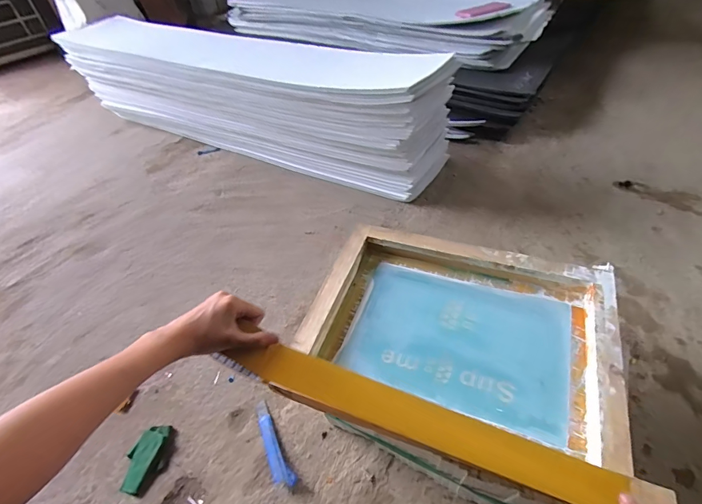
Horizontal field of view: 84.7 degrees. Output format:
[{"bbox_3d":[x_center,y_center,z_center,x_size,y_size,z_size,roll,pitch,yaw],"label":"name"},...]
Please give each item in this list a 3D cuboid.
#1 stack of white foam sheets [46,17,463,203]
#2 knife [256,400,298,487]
[{"bbox_3d":[-0.384,-0.545,1.309,1.424,0.333,0.340,17,51,22],"label":"stack of white foam sheets"},{"bbox_3d":[-0.141,0.332,0.671,0.032,0.023,0.156,-26,49,-17],"label":"knife"}]

